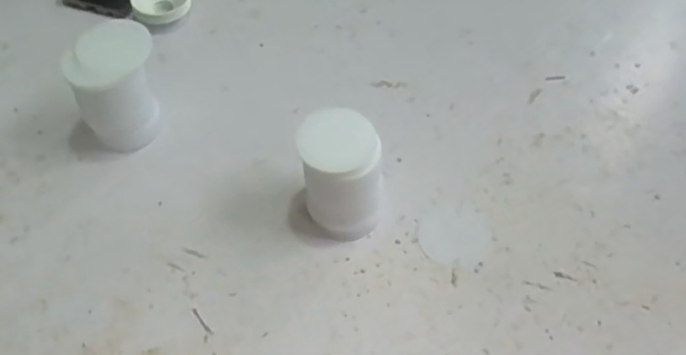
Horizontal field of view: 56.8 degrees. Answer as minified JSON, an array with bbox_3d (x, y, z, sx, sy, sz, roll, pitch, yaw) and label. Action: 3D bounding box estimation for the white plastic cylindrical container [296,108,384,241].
[{"bbox_3d":[-0.001,0.000,0.494,0.067,0.091,0.060,4,54,1],"label":"white plastic cylindrical container"}]

